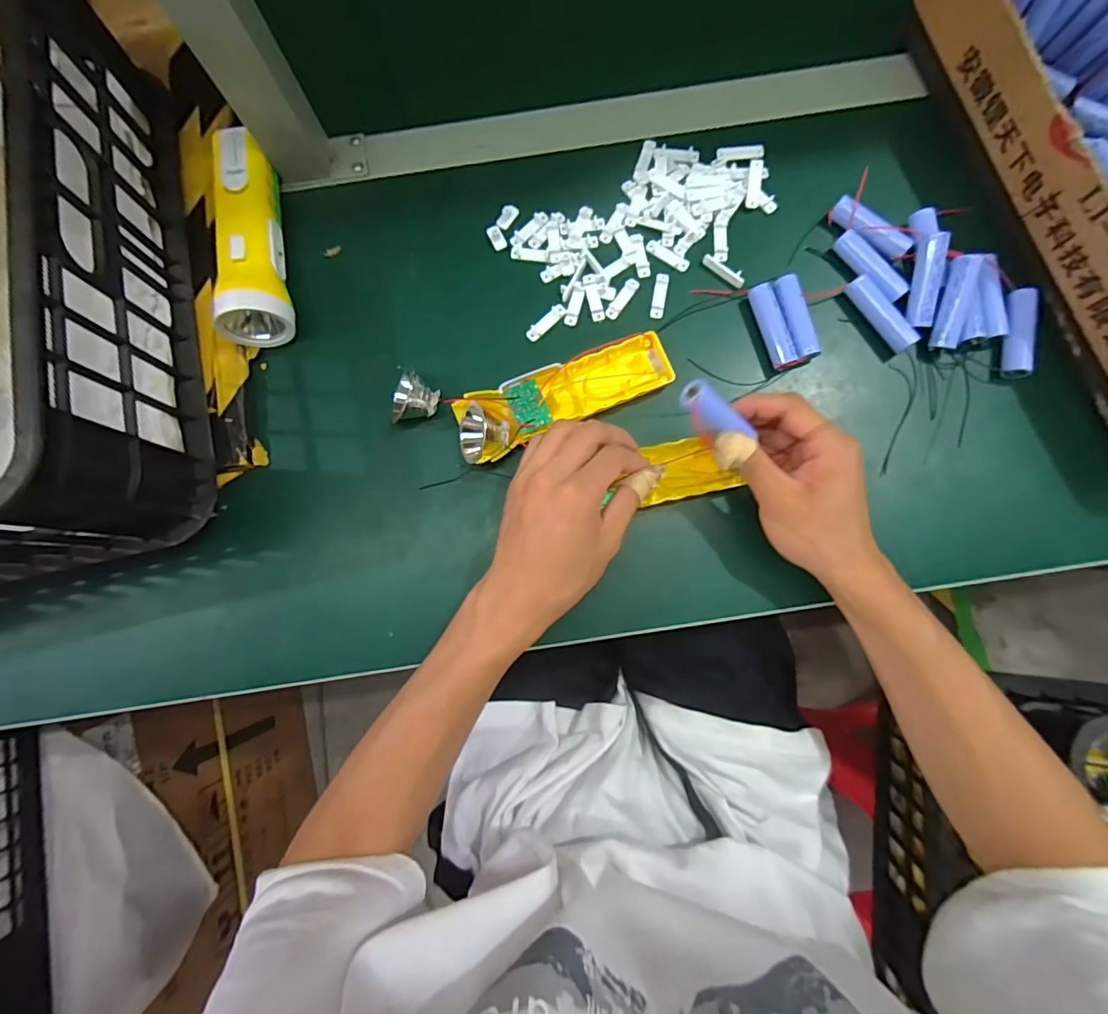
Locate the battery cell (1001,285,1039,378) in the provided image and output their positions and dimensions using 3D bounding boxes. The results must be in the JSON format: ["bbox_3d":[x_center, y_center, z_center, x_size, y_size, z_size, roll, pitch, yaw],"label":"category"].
[{"bbox_3d":[0.350,-0.132,0.388,0.018,0.018,0.068,5,82,2],"label":"battery cell"}]

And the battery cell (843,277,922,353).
[{"bbox_3d":[0.249,-0.147,0.393,0.020,0.018,0.065,-31,83,-3],"label":"battery cell"}]

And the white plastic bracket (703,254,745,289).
[{"bbox_3d":[0.134,-0.186,0.407,0.038,0.008,0.010,40,85,6],"label":"white plastic bracket"}]

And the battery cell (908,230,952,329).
[{"bbox_3d":[0.278,-0.168,0.384,0.017,0.016,0.065,3,100,2],"label":"battery cell"}]

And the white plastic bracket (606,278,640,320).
[{"bbox_3d":[0.054,-0.166,0.408,0.010,0.004,0.037,35,84,6],"label":"white plastic bracket"}]

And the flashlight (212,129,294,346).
[{"bbox_3d":[-0.231,-0.207,0.392,0.044,0.048,0.165,-11,82,0],"label":"flashlight"}]

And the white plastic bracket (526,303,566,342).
[{"bbox_3d":[-0.006,-0.146,0.409,0.037,0.007,0.010,-42,83,-4],"label":"white plastic bracket"}]

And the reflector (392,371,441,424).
[{"bbox_3d":[-0.105,-0.082,0.389,0.036,0.030,0.038,-2,82,1],"label":"reflector"}]

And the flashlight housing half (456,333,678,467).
[{"bbox_3d":[0.008,-0.081,0.386,0.164,0.029,0.049,-22,82,-2],"label":"flashlight housing half"}]

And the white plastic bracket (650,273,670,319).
[{"bbox_3d":[0.084,-0.168,0.410,0.011,0.004,0.038,9,83,3],"label":"white plastic bracket"}]

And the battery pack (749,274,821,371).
[{"bbox_3d":[0.175,-0.139,0.393,0.035,0.017,0.067,-15,82,-1],"label":"battery pack"}]

